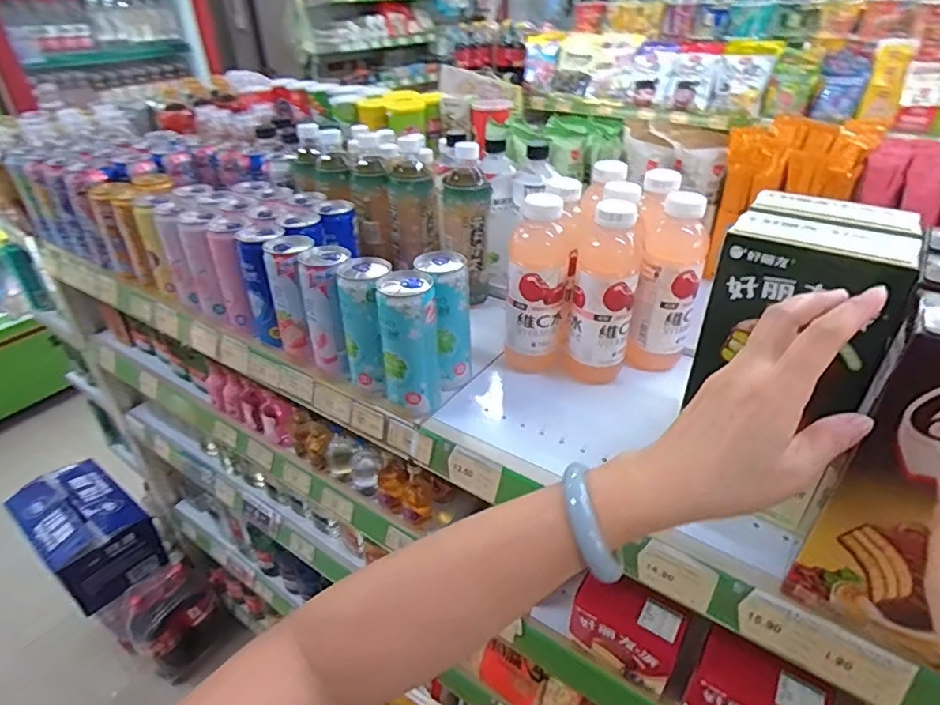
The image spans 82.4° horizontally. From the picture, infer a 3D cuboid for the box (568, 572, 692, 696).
[{"bbox_3d":[0.167,0.289,0.564,0.112,0.072,0.059,22,40,29],"label":"box"}]

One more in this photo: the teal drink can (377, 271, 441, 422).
[{"bbox_3d":[-0.061,-0.001,0.552,0.056,0.152,0.062,-4,34,-6],"label":"teal drink can"}]

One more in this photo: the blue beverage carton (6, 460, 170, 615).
[{"bbox_3d":[-1.032,0.474,1.448,0.404,0.178,0.225,22,40,29],"label":"blue beverage carton"}]

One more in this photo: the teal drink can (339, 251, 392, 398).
[{"bbox_3d":[-0.109,-0.029,0.572,0.052,0.136,0.051,0,34,0],"label":"teal drink can"}]

